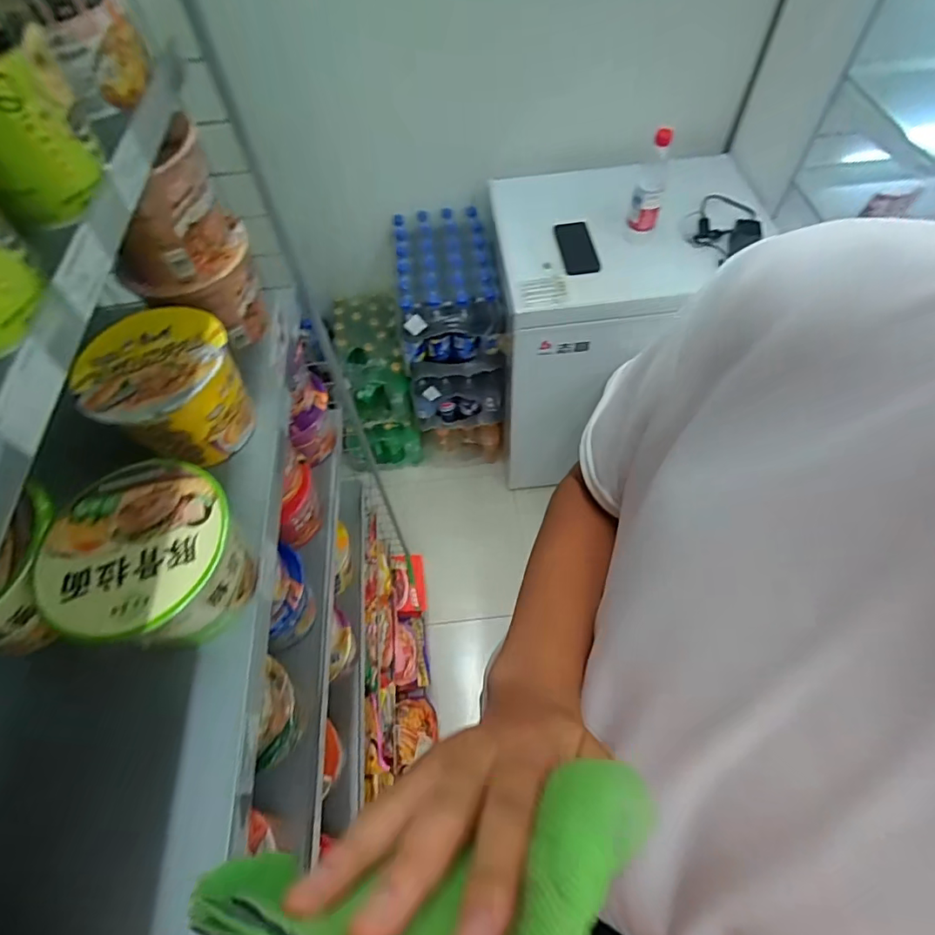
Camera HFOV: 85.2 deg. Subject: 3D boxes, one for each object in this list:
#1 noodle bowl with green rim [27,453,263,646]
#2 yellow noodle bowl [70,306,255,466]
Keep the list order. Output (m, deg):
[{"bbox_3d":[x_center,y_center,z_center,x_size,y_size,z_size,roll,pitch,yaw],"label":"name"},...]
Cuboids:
[{"bbox_3d":[-0.247,0.074,0.411,0.131,0.079,0.132,-1,59,2],"label":"noodle bowl with green rim"},{"bbox_3d":[-0.284,-0.072,0.502,0.123,0.099,0.127,-1,59,2],"label":"yellow noodle bowl"}]

